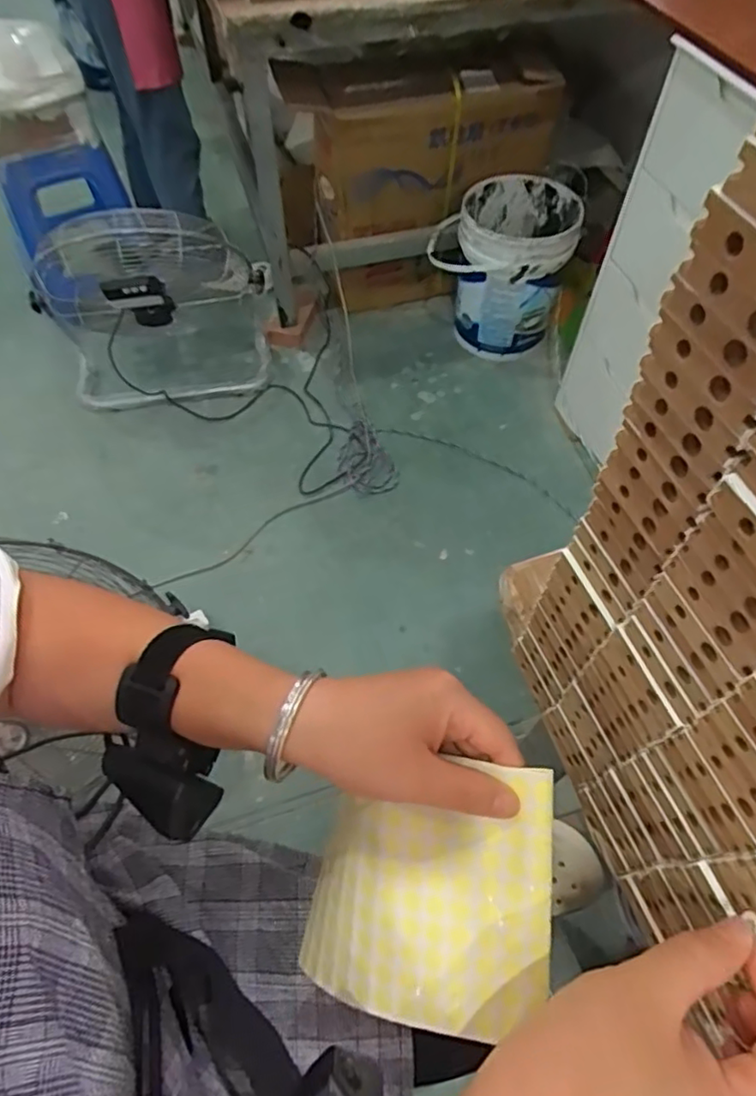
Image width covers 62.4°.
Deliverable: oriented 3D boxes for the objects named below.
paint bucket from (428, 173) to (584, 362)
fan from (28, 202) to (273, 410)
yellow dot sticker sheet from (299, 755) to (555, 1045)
[{"bbox_3d":[0.321,-0.729,1.647,0.325,0.379,0.309,0,55,0],"label":"paint bucket"},{"bbox_3d":[-0.559,-0.630,1.544,0.512,0.504,0.426,-24,59,-15],"label":"fan"},{"bbox_3d":[0.022,0.166,0.312,0.122,0.028,0.122,6,85,19],"label":"yellow dot sticker sheet"}]

